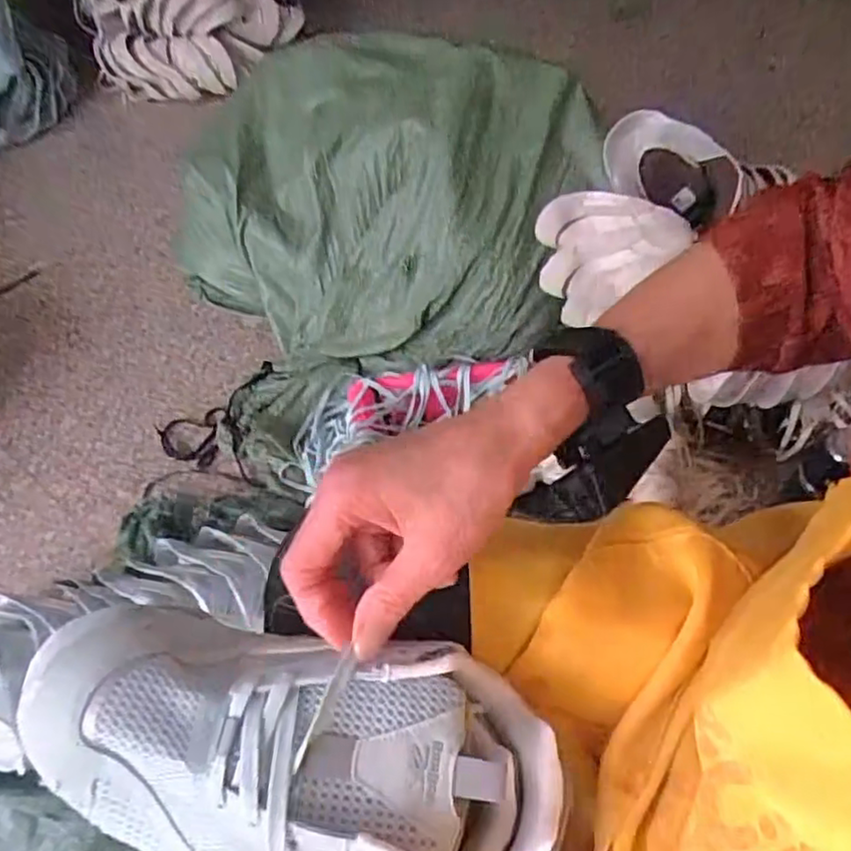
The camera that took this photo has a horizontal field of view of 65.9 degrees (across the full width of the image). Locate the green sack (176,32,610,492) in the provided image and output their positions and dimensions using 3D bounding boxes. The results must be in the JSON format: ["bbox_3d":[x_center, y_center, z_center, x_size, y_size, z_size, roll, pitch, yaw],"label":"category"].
[{"bbox_3d":[-0.083,-0.271,1.001,0.581,0.435,0.510,-19,55,-14],"label":"green sack"}]

